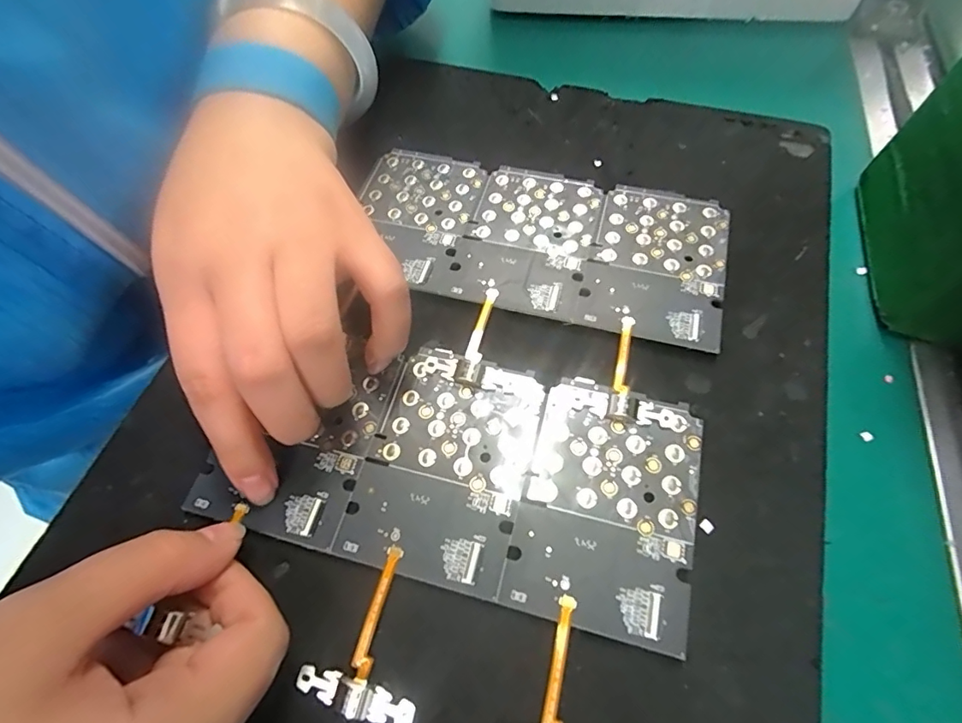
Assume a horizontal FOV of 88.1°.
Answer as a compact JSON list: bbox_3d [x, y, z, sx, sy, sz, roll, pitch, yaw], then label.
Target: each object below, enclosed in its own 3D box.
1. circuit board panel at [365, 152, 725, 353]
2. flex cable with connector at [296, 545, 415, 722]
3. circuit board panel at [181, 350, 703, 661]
[{"bbox_3d":[0.022,-0.056,0.219,0.161,0.006,0.078,14,63,9],"label":"circuit board panel"},{"bbox_3d":[-0.032,0.081,0.152,0.035,0.005,0.045,13,63,7],"label":"flex cable with connector"},{"bbox_3d":[-0.010,0.035,0.173,0.157,0.010,0.075,13,63,7],"label":"circuit board panel"}]

